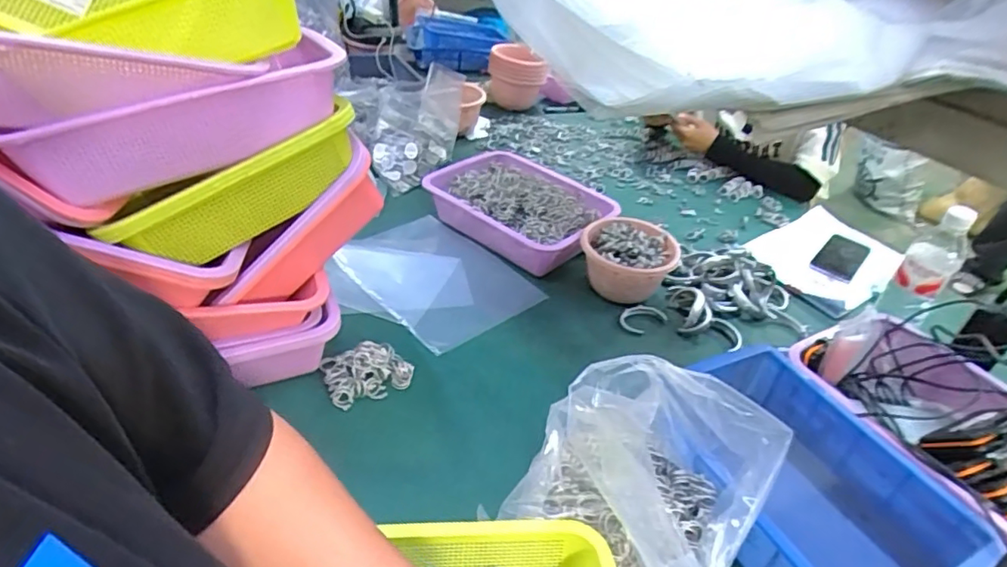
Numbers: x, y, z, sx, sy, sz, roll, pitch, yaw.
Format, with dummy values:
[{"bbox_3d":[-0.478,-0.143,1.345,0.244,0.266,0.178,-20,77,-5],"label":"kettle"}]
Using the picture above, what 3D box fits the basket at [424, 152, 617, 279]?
[{"bbox_3d":[0.028,-0.135,1.019,0.313,0.087,0.225,32,44,29],"label":"basket"}]

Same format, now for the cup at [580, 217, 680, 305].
[{"bbox_3d":[0.192,-0.034,0.900,0.142,0.087,0.132,5,37,-3],"label":"cup"}]

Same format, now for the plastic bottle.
[{"bbox_3d":[0.581,-0.025,0.781,0.061,0.168,0.067,35,25,32],"label":"plastic bottle"}]

